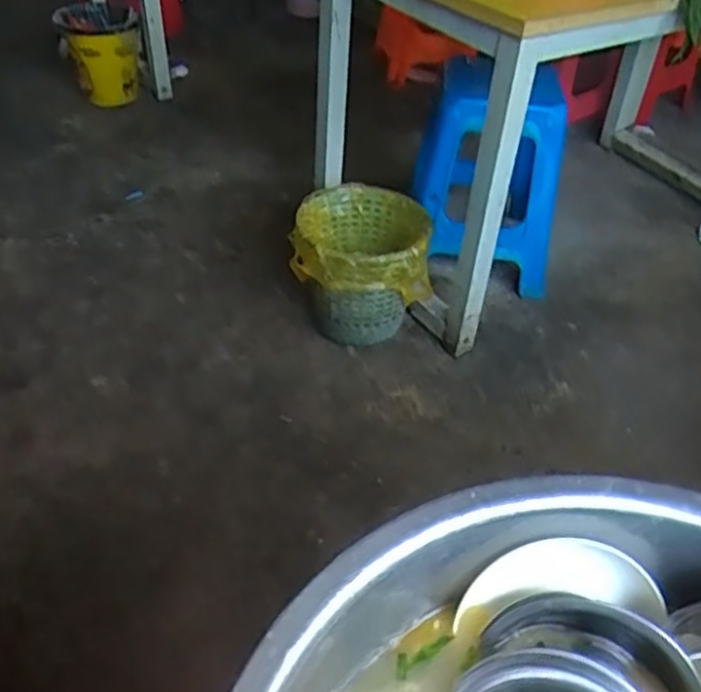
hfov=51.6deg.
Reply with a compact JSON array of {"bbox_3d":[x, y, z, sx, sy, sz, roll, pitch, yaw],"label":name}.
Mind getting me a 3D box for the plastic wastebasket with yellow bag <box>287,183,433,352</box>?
[{"bbox_3d":[0.021,-0.173,1.704,0.320,0.286,0.298,5,41,0],"label":"plastic wastebasket with yellow bag"}]

